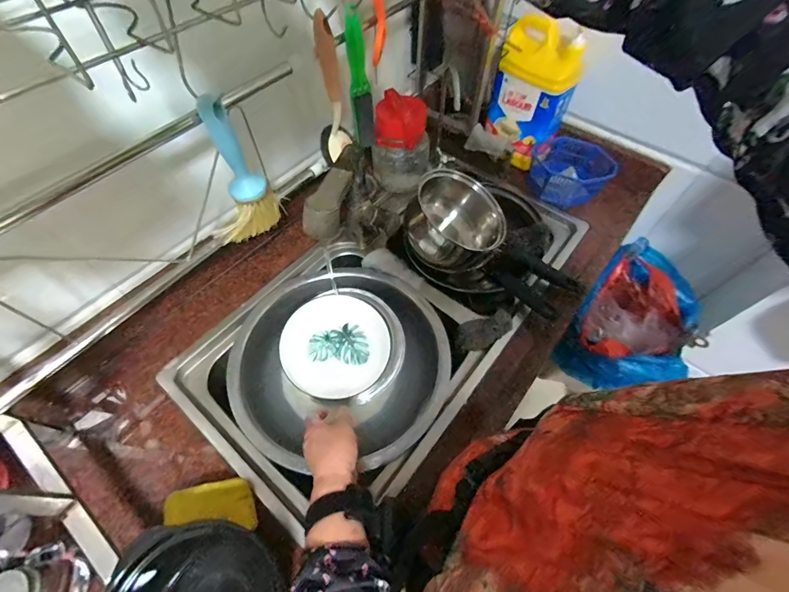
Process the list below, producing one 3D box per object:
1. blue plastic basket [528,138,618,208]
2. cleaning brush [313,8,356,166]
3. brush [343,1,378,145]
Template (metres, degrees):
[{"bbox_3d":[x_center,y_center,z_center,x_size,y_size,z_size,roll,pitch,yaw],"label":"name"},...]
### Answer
[{"bbox_3d":[0.368,-0.259,0.754,0.157,0.083,0.115,27,63,17],"label":"blue plastic basket"},{"bbox_3d":[-0.103,-0.319,0.559,0.056,0.204,0.056,-12,59,-6],"label":"cleaning brush"},{"bbox_3d":[-0.056,-0.354,0.597,0.038,0.213,0.021,1,58,2],"label":"brush"}]

